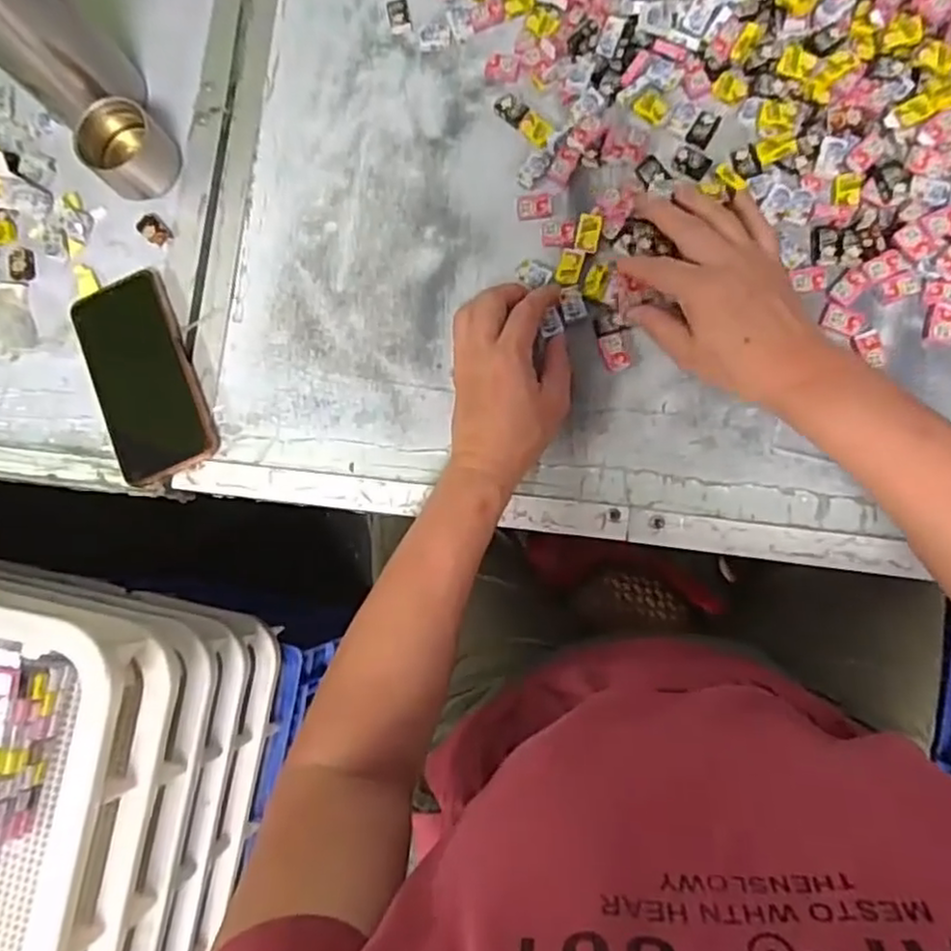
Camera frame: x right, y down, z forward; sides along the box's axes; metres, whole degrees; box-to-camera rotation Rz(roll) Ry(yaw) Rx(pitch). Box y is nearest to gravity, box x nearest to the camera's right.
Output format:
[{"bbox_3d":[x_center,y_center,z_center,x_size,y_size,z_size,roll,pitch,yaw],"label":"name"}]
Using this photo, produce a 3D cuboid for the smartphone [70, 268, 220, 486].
[{"bbox_3d":[-0.266,-0.079,0.553,0.079,0.011,0.162,-22,81,4],"label":"smartphone"}]

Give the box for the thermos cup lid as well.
[{"bbox_3d":[-0.280,-0.263,0.557,0.053,0.054,0.060,43,90,10],"label":"thermos cup lid"}]

